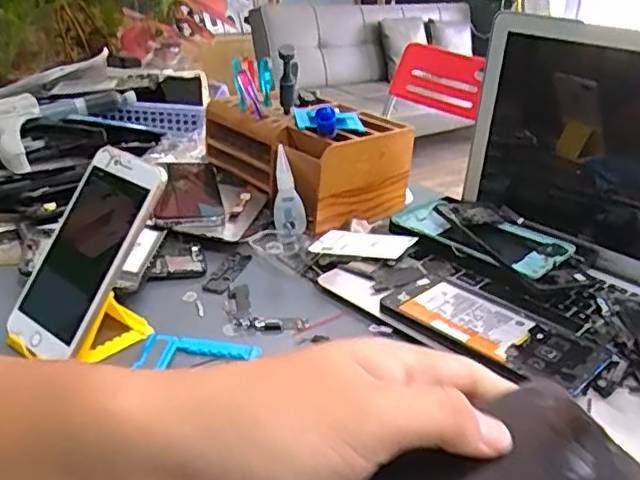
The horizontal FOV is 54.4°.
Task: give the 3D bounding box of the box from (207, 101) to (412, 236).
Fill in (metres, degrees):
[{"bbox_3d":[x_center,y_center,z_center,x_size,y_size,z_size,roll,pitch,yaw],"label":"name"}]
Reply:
[{"bbox_3d":[-0.019,-0.100,0.723,0.140,0.094,0.206,-18,33,-38],"label":"box"}]

